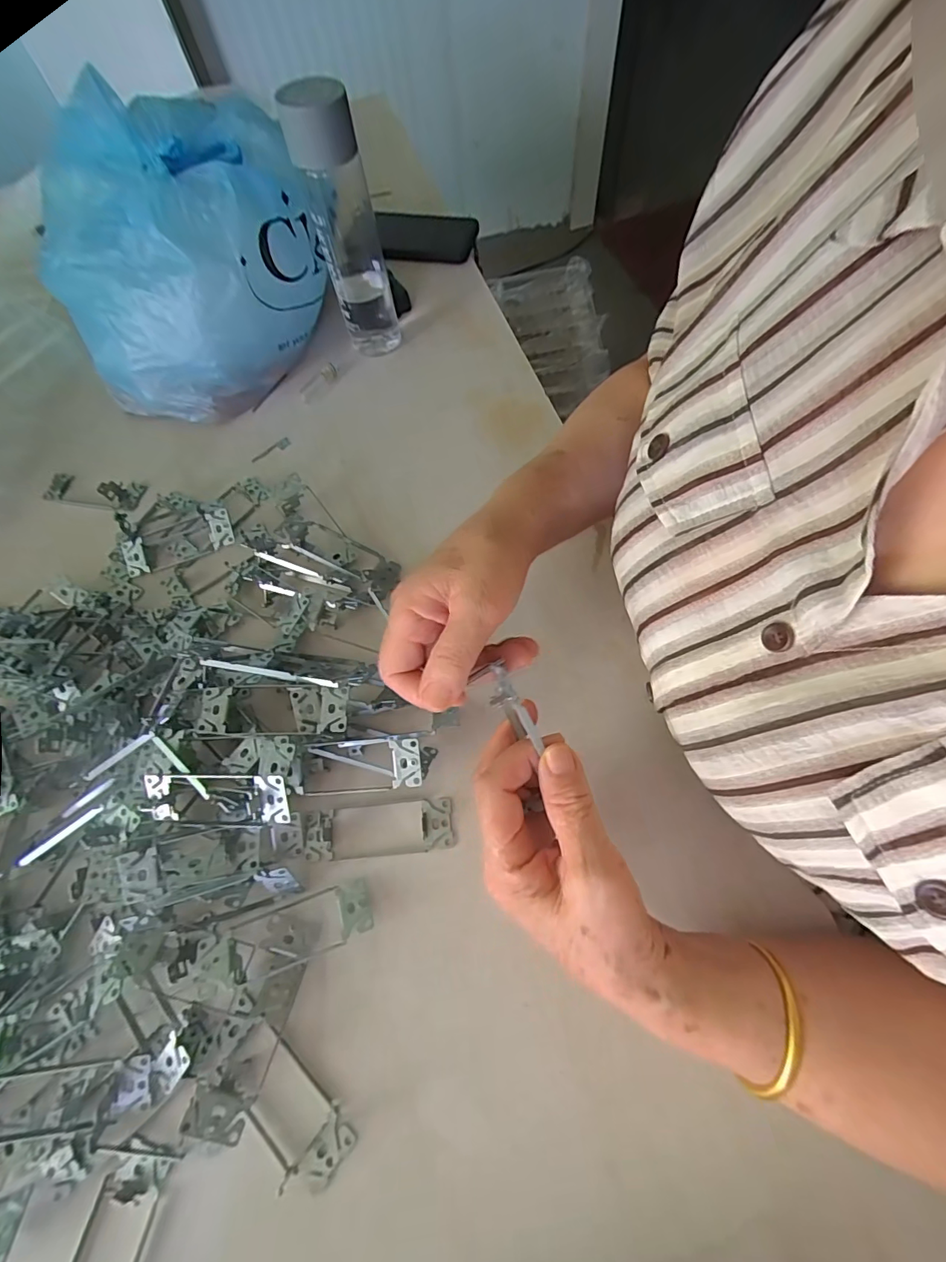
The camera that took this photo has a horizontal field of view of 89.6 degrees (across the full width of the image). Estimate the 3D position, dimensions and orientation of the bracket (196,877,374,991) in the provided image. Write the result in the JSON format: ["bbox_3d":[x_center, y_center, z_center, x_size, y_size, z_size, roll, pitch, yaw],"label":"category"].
[{"bbox_3d":[-0.119,0.196,0.307,0.104,0.027,0.035,-20,67,-7],"label":"bracket"}]

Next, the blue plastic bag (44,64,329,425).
[{"bbox_3d":[-0.287,-0.373,0.491,0.259,0.158,0.227,-29,69,-10],"label":"blue plastic bag"}]

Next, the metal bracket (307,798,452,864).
[{"bbox_3d":[-0.068,0.140,0.337,0.106,0.009,0.035,-6,66,-1],"label":"metal bracket"}]

